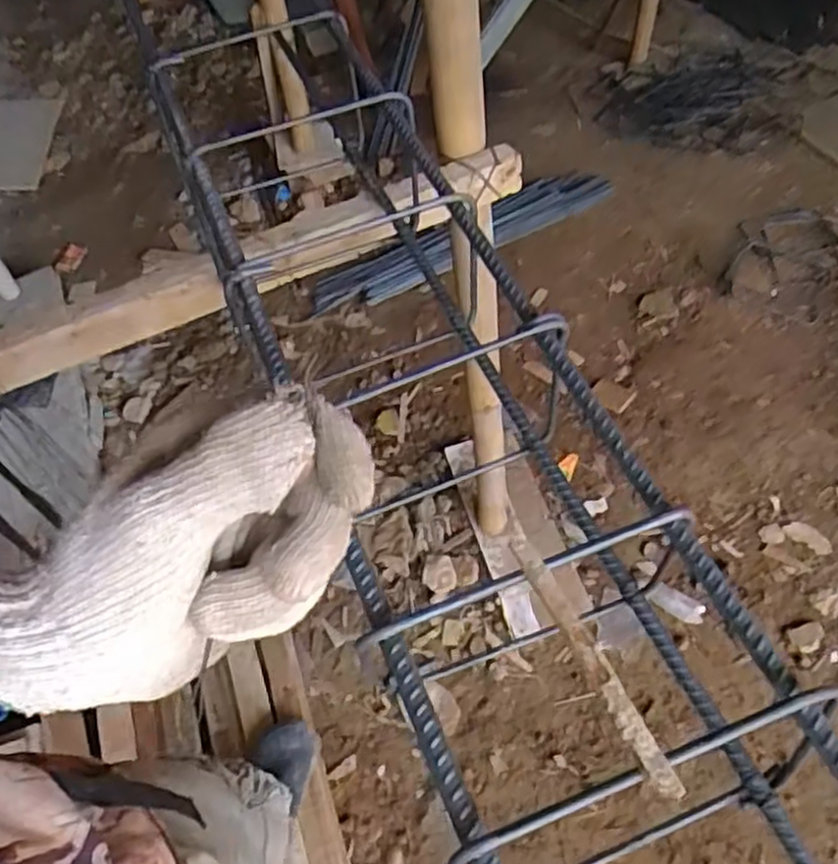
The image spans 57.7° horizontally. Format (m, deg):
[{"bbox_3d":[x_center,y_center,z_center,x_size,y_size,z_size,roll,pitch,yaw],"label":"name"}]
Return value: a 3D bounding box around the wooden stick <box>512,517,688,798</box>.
[{"bbox_3d":[0.087,0.113,0.395,0.013,0.008,0.153,-24,56,-11],"label":"wooden stick"}]

